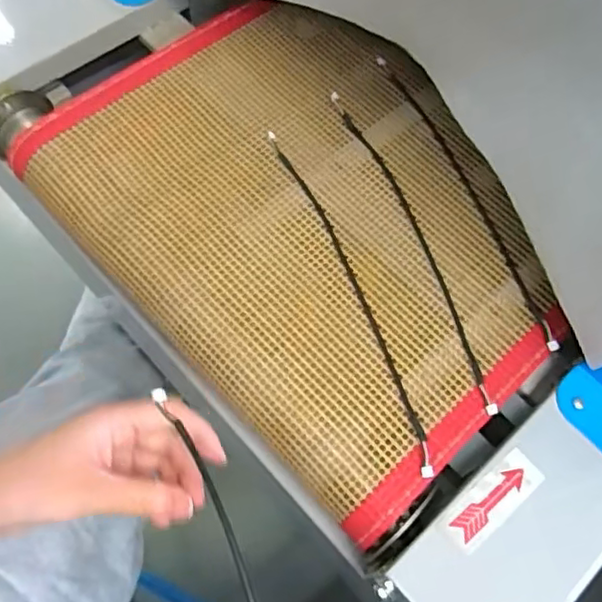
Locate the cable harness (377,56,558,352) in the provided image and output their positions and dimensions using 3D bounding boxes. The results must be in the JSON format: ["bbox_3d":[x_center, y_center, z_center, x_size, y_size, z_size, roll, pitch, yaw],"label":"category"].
[{"bbox_3d":[0.129,-0.087,0.489,0.021,0.012,0.279,-19,68,-11],"label":"cable harness"}]

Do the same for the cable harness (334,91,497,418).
[{"bbox_3d":[0.084,-0.047,0.467,0.024,0.015,0.277,-18,68,-11],"label":"cable harness"}]

